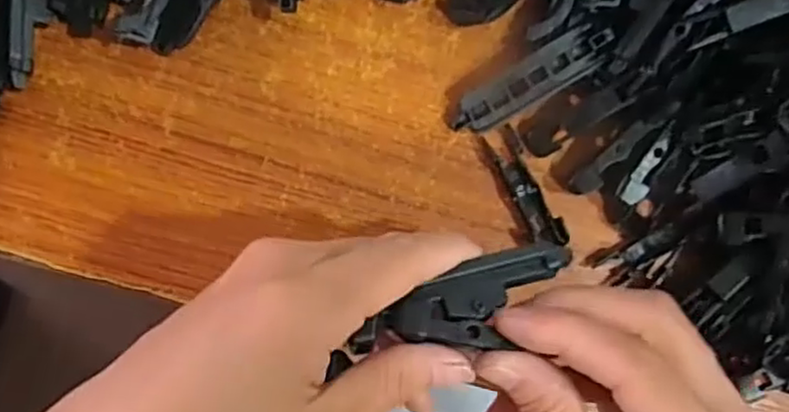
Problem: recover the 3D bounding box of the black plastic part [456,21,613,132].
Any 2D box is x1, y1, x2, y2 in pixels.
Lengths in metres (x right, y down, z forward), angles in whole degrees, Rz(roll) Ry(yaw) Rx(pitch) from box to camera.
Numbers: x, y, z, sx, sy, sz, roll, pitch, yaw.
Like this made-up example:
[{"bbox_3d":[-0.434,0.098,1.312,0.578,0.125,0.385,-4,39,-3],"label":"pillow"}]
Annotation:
[{"bbox_3d":[0.056,-0.051,0.285,0.068,0.005,0.018,-30,89,5],"label":"black plastic part"}]

